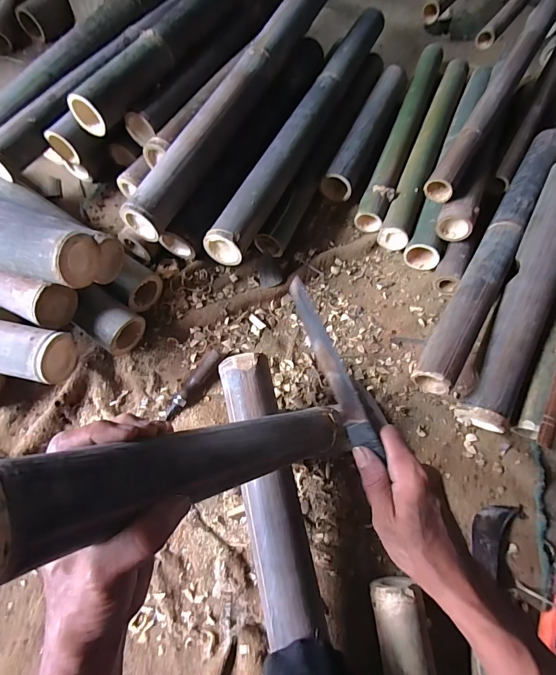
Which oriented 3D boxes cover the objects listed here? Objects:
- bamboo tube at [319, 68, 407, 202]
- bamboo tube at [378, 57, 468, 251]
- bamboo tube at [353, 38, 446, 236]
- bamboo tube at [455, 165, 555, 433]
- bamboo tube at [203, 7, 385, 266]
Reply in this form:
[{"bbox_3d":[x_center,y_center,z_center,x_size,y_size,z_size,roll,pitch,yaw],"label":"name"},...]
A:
[{"bbox_3d":[0.214,-0.492,0.876,0.076,0.070,0.426,22,67,7],"label":"bamboo tube"},{"bbox_3d":[0.355,-0.458,0.873,0.059,0.058,0.640,23,67,7],"label":"bamboo tube"},{"bbox_3d":[0.309,-0.509,0.900,0.068,0.055,0.637,21,67,6],"label":"bamboo tube"},{"bbox_3d":[0.432,-0.080,0.630,0.086,0.074,0.493,23,83,7],"label":"bamboo tube"},{"bbox_3d":[0.077,-0.483,0.797,0.072,0.057,0.819,25,66,7],"label":"bamboo tube"}]

